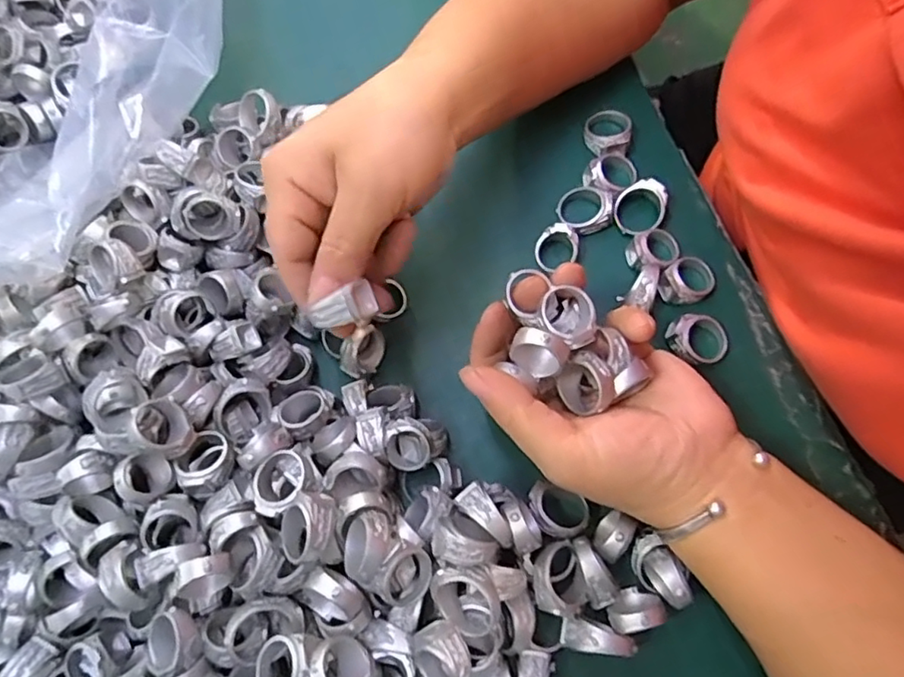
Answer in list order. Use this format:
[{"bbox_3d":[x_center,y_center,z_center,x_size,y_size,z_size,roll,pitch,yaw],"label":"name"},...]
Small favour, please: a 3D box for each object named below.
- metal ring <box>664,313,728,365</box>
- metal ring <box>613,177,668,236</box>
[{"bbox_3d":[0.123,0.000,0.291,0.029,0.012,0.024,-1,73,6],"label":"metal ring"},{"bbox_3d":[0.102,-0.071,0.315,0.026,0.018,0.031,32,79,14],"label":"metal ring"}]

